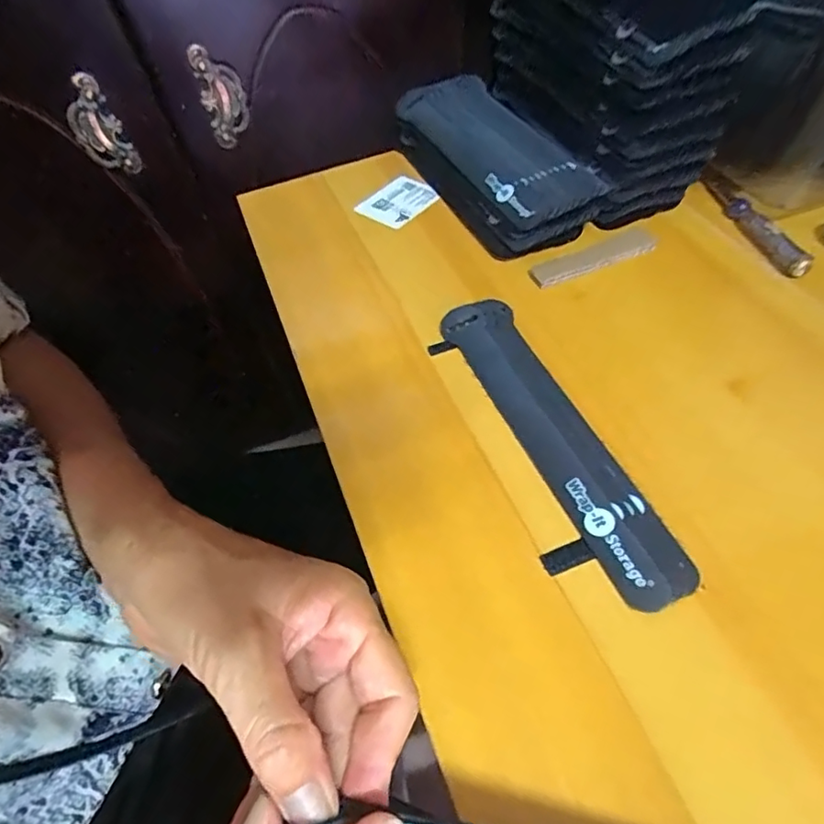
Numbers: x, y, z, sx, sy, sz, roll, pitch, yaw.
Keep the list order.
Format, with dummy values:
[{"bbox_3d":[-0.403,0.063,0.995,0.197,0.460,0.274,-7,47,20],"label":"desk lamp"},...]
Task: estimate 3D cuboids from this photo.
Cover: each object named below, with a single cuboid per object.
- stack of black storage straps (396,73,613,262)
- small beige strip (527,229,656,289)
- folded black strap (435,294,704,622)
[{"bbox_3d":[0.061,-0.197,0.440,0.084,0.044,0.211,-21,52,-11],"label":"stack of black storage straps"},{"bbox_3d":[0.122,-0.105,0.381,0.091,0.004,0.026,-20,51,-11],"label":"small beige strip"},{"bbox_3d":[0.065,0.009,0.294,0.054,0.007,0.201,-18,51,-10],"label":"folded black strap"}]

